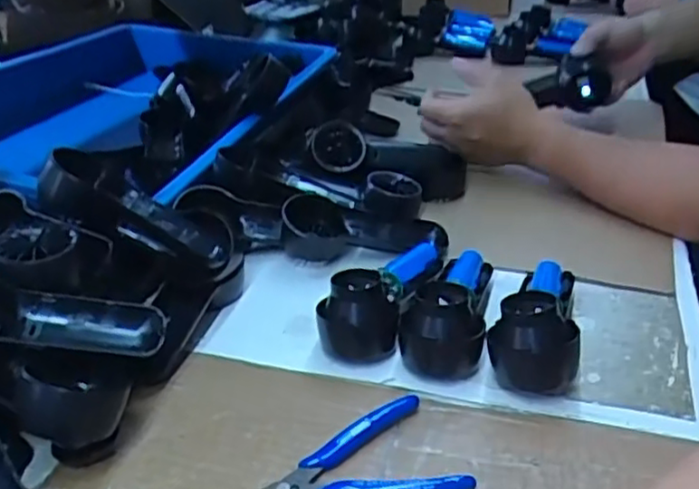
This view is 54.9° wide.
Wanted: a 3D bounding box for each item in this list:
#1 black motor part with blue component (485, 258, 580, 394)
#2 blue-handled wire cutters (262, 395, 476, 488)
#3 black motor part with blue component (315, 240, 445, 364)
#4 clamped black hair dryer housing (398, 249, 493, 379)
[{"bbox_3d":[0.138,0.045,0.498,0.057,0.058,0.141,8,31,13],"label":"black motor part with blue component"},{"bbox_3d":[0.005,0.134,0.396,0.115,0.015,0.074,-13,33,-21],"label":"blue-handled wire cutters"},{"bbox_3d":[0.027,0.032,0.537,0.057,0.049,0.148,13,33,22],"label":"black motor part with blue component"},{"bbox_3d":[0.077,0.038,0.517,0.058,0.054,0.136,7,31,12],"label":"clamped black hair dryer housing"}]

